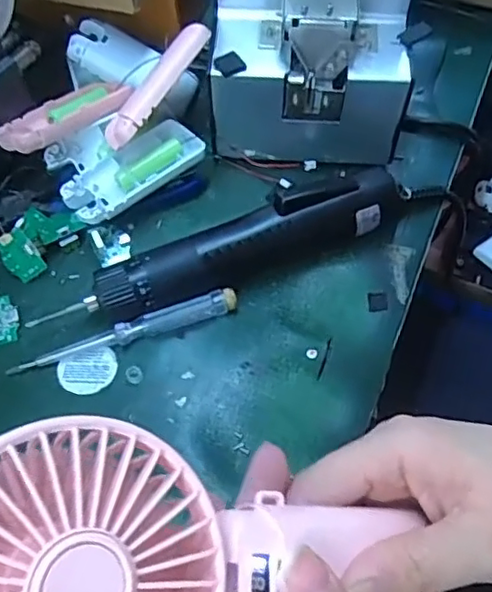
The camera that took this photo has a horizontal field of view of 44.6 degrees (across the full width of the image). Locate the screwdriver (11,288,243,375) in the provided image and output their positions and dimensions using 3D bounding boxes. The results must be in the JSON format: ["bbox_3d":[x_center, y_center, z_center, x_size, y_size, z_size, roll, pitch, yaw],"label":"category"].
[{"bbox_3d":[-0.072,0.022,0.360,0.136,0.013,0.013,-18,62,-8],"label":"screwdriver"}]

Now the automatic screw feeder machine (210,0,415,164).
[{"bbox_3d":[0.044,-0.200,0.406,0.122,0.152,0.166,3,61,3],"label":"automatic screw feeder machine"}]

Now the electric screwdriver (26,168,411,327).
[{"bbox_3d":[0.003,-0.033,0.374,0.221,0.039,0.042,-23,62,-11],"label":"electric screwdriver"}]

